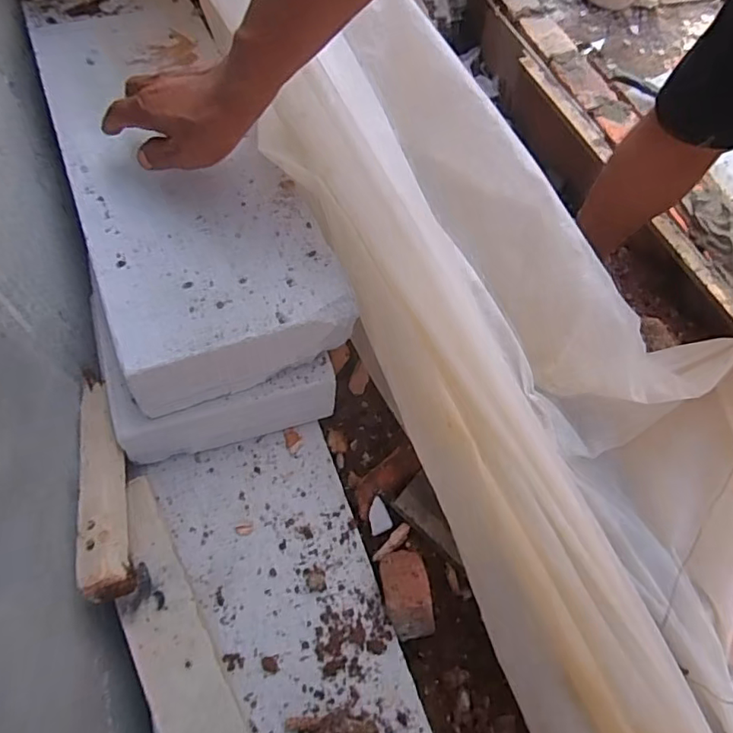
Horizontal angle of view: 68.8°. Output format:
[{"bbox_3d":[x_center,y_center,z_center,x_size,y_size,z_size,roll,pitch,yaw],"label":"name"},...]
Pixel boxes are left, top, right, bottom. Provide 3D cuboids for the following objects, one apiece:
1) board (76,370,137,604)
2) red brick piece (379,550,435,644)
[{"bbox_3d":[-0.236,0.082,0.470,0.036,0.021,0.272,-22,44,-12],"label":"board"},{"bbox_3d":[0.035,0.203,0.484,0.042,0.071,0.074,-12,60,-6],"label":"red brick piece"}]

